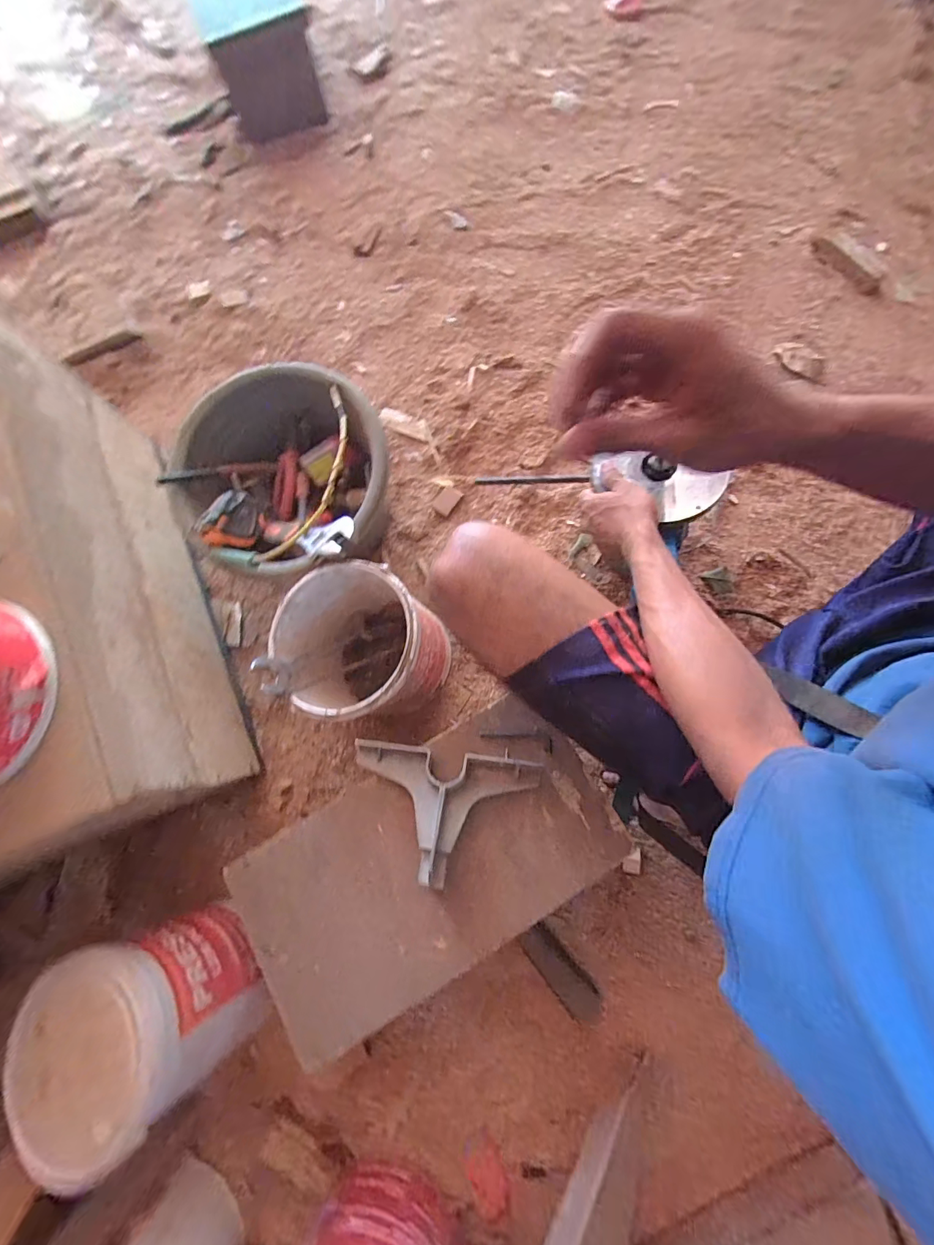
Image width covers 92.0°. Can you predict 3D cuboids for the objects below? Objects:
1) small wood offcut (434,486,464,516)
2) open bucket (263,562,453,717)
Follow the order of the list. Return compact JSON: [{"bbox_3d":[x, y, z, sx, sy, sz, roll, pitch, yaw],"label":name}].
[{"bbox_3d":[-0.033,-0.199,0.734,0.034,0.008,0.044,36,81,10],"label":"small wood offcut"},{"bbox_3d":[-0.139,0.035,0.604,0.171,0.202,0.176,-1,77,3],"label":"open bucket"}]

